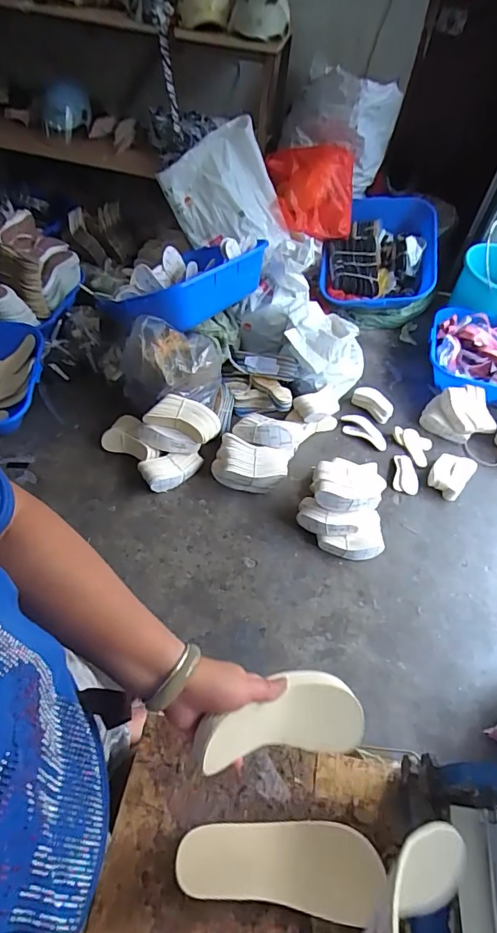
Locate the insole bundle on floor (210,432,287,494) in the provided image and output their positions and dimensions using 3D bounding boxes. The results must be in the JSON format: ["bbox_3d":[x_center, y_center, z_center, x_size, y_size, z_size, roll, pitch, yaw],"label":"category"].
[{"bbox_3d":[0.004,0.006,1.719,0.262,0.148,0.122,15,49,7],"label":"insole bundle on floor"}]

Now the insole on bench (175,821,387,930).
[{"bbox_3d":[0.036,0.431,0.531,0.216,0.043,0.081,9,48,2],"label":"insole on bench"}]

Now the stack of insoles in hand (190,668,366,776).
[{"bbox_3d":[0.035,0.276,0.527,0.225,0.060,0.078,12,40,-37],"label":"stack of insoles in hand"}]

